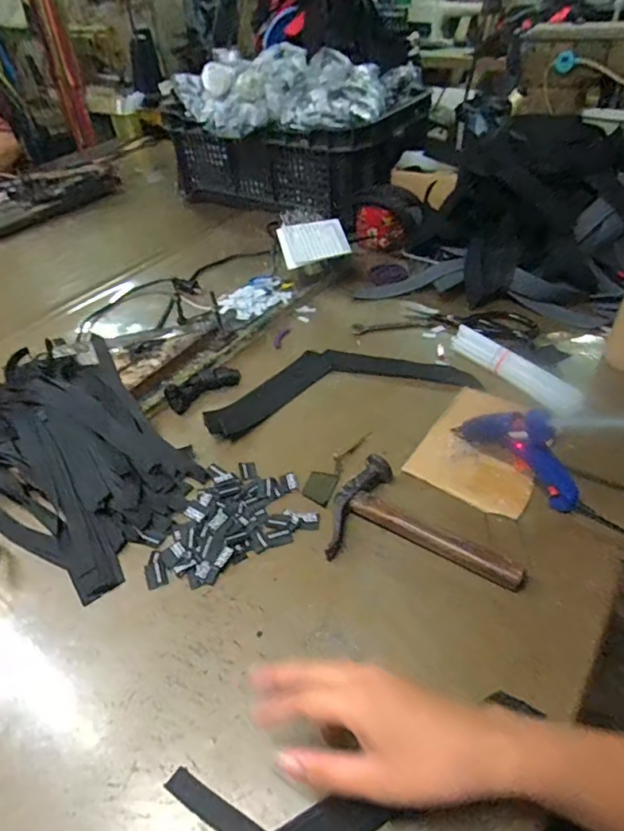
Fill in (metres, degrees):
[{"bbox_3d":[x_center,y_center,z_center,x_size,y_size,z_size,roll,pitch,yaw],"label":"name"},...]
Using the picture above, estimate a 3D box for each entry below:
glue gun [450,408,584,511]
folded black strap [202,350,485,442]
[{"bbox_3d":[0.214,0.030,0.533,0.028,0.088,0.146,-31,49,-26],"label":"glue gun"},{"bbox_3d":[0.032,-0.054,0.683,0.348,0.023,0.131,-13,44,-9],"label":"folded black strap"}]

